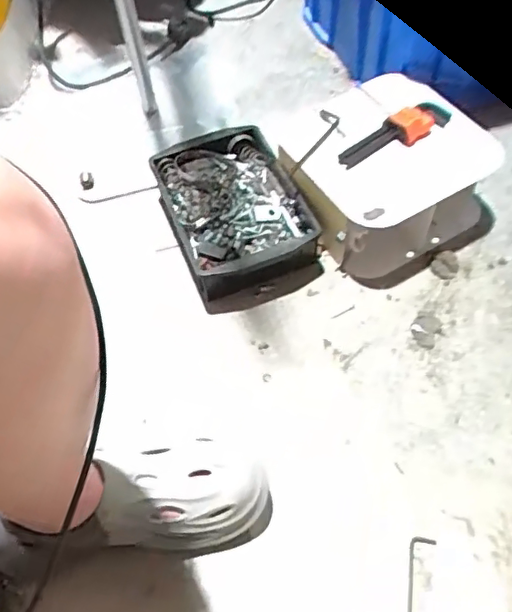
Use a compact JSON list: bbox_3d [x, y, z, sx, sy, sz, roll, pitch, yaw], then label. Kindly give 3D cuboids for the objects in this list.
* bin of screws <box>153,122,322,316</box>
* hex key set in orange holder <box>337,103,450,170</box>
[{"bbox_3d":[-0.035,-0.131,0.833,0.174,0.102,0.278,-24,58,-12],"label":"bin of screws"},{"bbox_3d":[0.189,-0.232,0.781,0.163,0.034,0.054,-30,59,-16],"label":"hex key set in orange holder"}]

